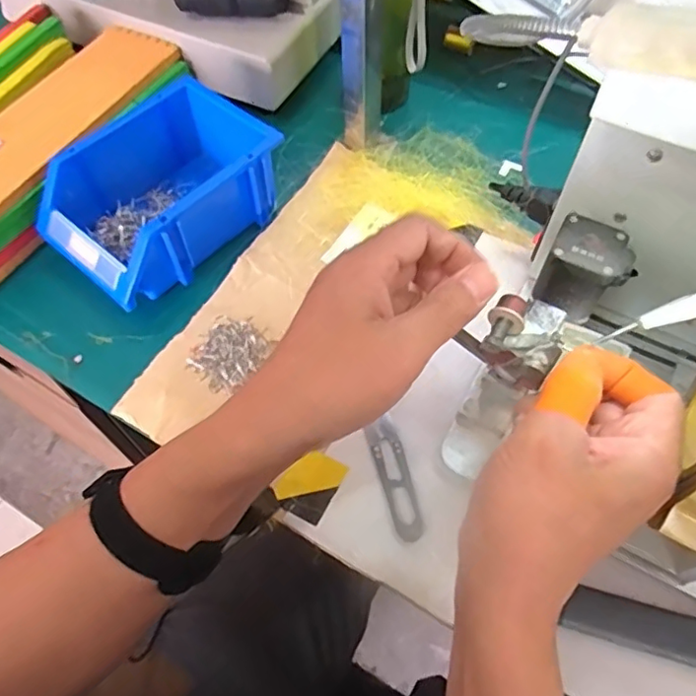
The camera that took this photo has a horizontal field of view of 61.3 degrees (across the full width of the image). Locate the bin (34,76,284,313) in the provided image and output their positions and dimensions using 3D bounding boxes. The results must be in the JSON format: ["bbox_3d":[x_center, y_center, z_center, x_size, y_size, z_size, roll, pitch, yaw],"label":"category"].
[{"bbox_3d":[-0.160,-0.134,0.507,0.131,0.075,0.189,37,66,20],"label":"bin"}]

